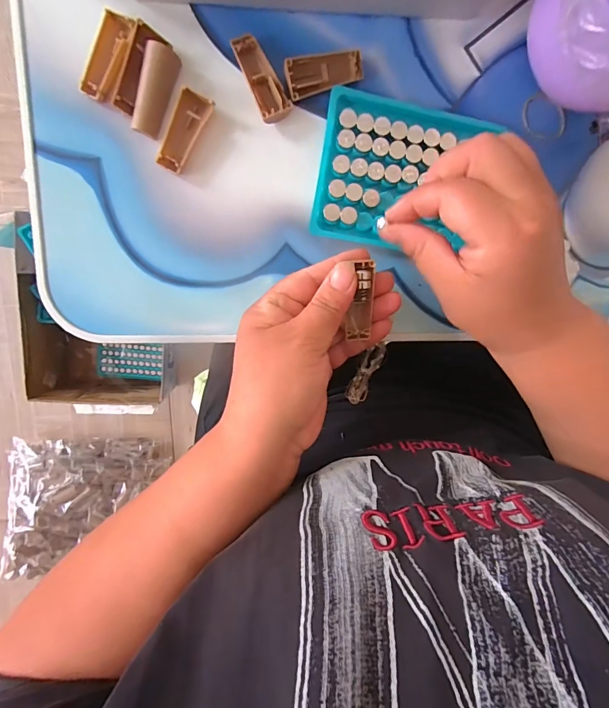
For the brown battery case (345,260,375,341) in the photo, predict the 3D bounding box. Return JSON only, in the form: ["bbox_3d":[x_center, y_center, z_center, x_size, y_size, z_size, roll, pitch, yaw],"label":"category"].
[{"bbox_3d":[0.036,-0.033,0.236,0.013,0.006,0.047,3,111,-6],"label":"brown battery case"}]

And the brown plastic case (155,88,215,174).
[{"bbox_3d":[-0.077,-0.142,0.241,0.019,0.007,0.051,27,95,-8],"label":"brown plastic case"}]

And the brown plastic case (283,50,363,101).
[{"bbox_3d":[0.013,-0.180,0.241,0.050,0.011,0.019,-18,99,-2],"label":"brown plastic case"}]

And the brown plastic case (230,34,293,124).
[{"bbox_3d":[-0.027,-0.174,0.239,0.020,0.011,0.052,-28,100,-1],"label":"brown plastic case"}]

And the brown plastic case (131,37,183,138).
[{"bbox_3d":[-0.093,-0.162,0.232,0.017,0.012,0.050,18,96,-7],"label":"brown plastic case"}]

